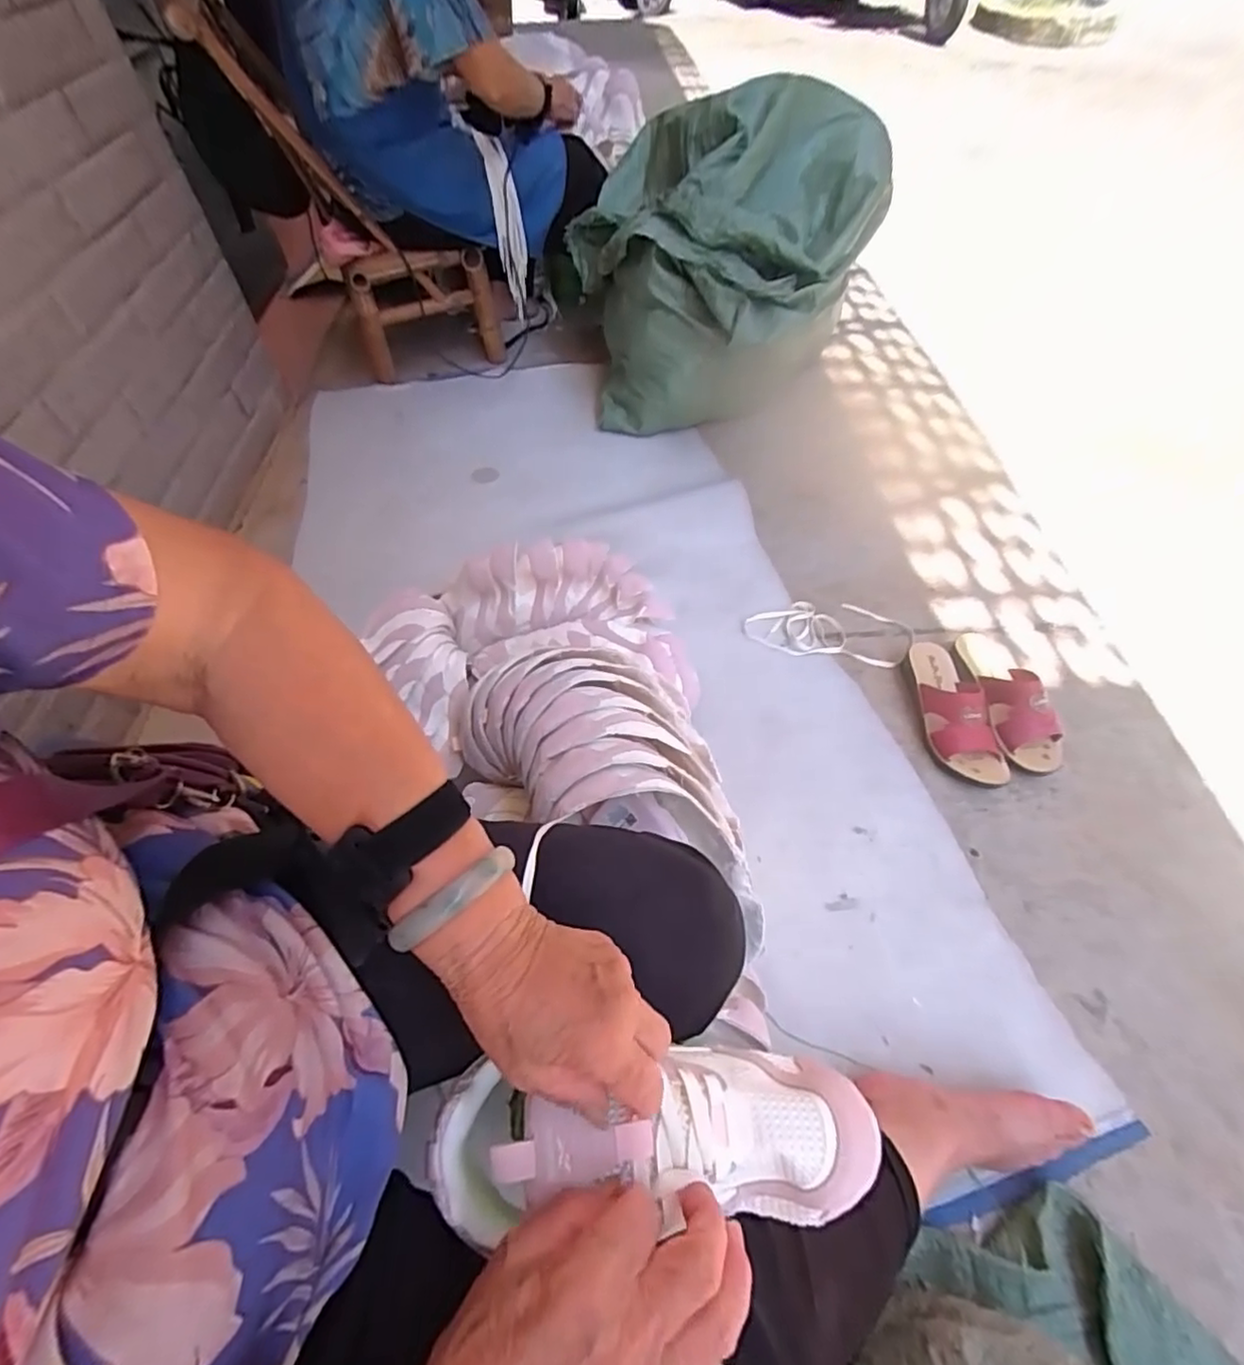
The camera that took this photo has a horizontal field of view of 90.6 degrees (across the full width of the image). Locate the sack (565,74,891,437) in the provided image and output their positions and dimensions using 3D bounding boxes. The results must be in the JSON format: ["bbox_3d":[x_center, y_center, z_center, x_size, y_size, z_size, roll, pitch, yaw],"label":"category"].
[{"bbox_3d":[0.168,-0.791,1.181,0.574,0.411,0.469,9,56,9],"label":"sack"}]

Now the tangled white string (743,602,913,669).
[{"bbox_3d":[0.326,-0.081,0.970,0.260,0.015,0.112,6,56,4],"label":"tangled white string"}]

